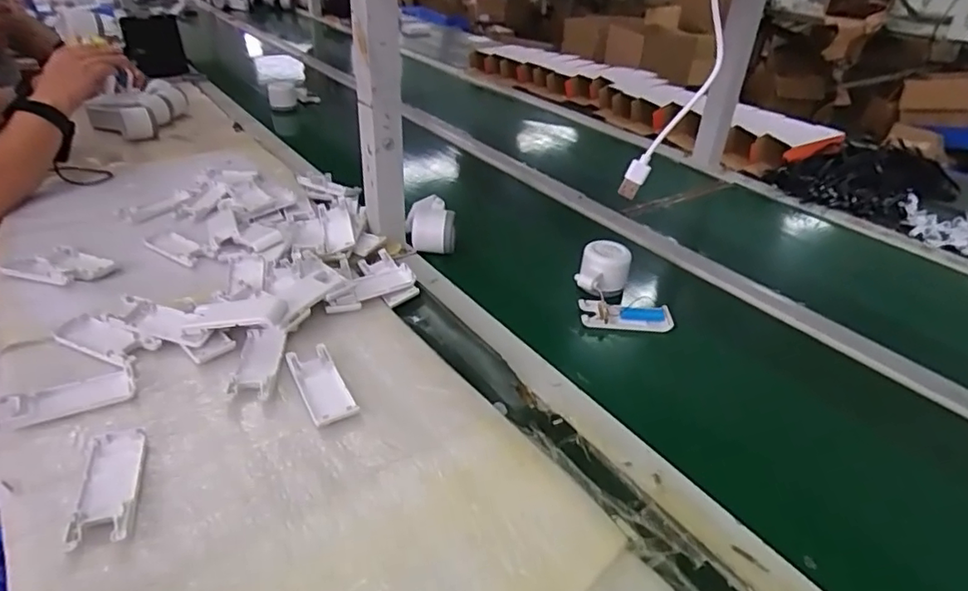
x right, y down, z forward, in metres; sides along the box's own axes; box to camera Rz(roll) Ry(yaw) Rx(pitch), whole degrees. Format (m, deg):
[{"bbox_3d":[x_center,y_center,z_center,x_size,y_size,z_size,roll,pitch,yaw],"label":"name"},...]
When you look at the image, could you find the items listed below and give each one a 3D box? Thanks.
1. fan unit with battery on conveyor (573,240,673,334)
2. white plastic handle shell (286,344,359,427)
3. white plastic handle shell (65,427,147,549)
[{"bbox_3d":[0.166,-0.012,0.685,0.103,0.060,0.101,3,31,-1],"label":"fan unit with battery on conveyor"},{"bbox_3d":[-0.152,0.083,0.537,0.038,0.014,0.097,-15,36,-28],"label":"white plastic handle shell"},{"bbox_3d":[-0.288,0.147,0.437,0.043,0.023,0.100,-7,33,-17],"label":"white plastic handle shell"}]

